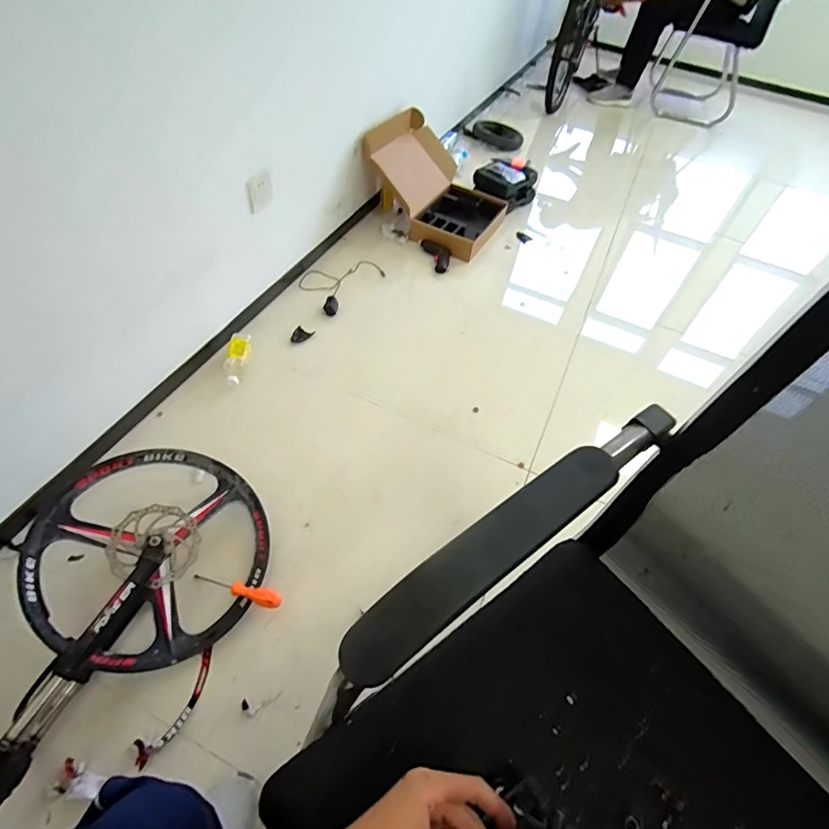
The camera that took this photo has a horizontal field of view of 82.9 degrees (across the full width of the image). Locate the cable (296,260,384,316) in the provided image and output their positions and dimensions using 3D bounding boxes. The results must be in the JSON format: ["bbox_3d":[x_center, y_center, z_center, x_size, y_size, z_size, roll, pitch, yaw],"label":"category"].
[{"bbox_3d":[-0.254,-0.453,1.590,0.204,0.038,0.327,28,54,15],"label":"cable"}]

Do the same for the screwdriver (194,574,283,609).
[{"bbox_3d":[-0.352,0.346,0.931,0.204,0.035,0.034,7,49,22],"label":"screwdriver"}]

